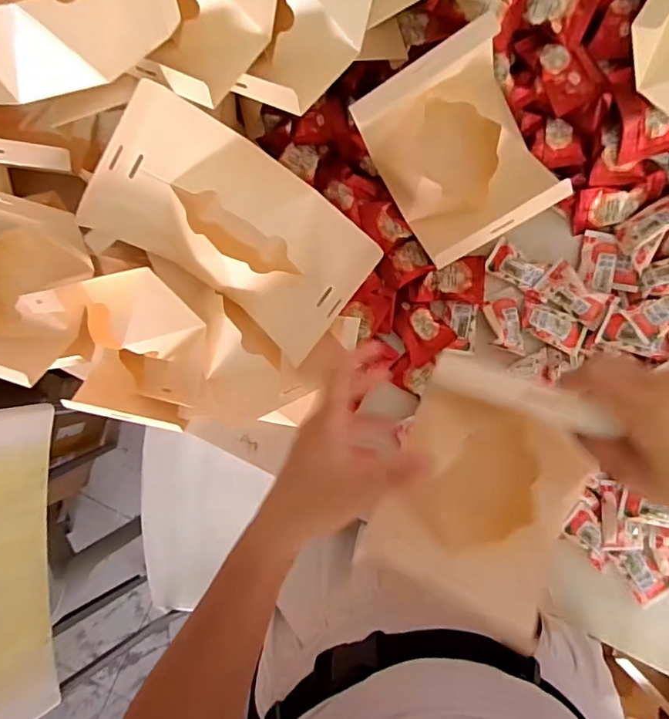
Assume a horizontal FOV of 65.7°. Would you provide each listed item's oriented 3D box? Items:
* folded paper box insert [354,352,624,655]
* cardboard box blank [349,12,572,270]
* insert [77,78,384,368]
[{"bbox_3d":[0.097,0.087,0.330,0.119,0.049,0.157,22,95,3],"label":"folded paper box insert"},{"bbox_3d":[0.109,-0.179,0.457,0.123,0.083,0.159,-29,90,6],"label":"cardboard box blank"},{"bbox_3d":[-0.078,-0.107,0.426,0.211,0.087,0.129,36,95,2],"label":"insert"}]

